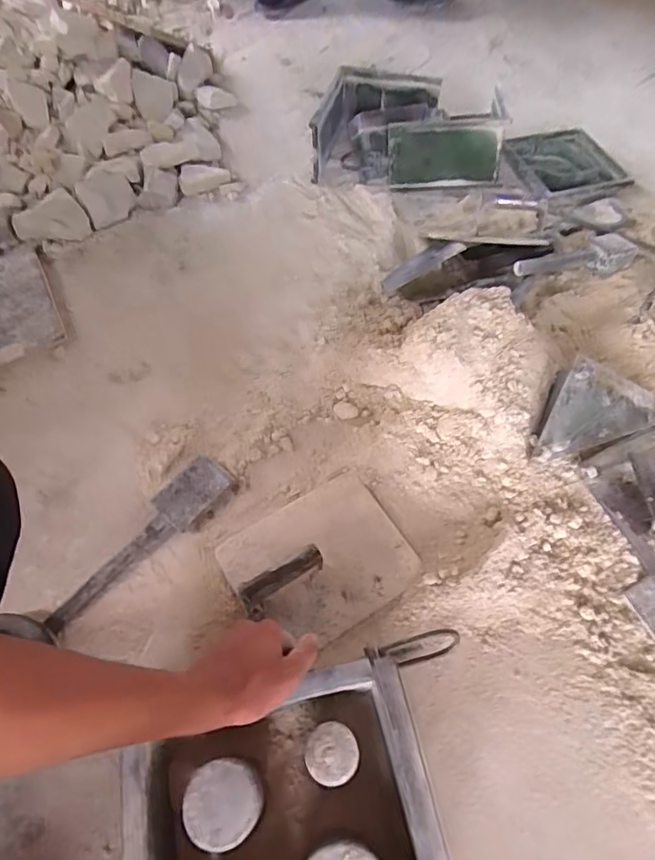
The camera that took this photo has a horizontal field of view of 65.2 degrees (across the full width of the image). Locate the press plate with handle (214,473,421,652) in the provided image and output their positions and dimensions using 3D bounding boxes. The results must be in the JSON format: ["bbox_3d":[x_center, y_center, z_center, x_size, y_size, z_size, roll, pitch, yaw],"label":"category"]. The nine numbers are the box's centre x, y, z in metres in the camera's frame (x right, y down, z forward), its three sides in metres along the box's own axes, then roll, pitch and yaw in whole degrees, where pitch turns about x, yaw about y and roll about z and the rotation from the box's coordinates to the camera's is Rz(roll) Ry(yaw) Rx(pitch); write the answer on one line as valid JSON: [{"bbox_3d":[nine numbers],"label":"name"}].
[{"bbox_3d":[-0.008,0.146,0.600,0.204,0.056,0.165,-29,63,-15],"label":"press plate with handle"}]

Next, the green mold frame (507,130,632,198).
[{"bbox_3d":[0.479,-0.539,1.031,0.202,0.021,0.196,-15,60,-8],"label":"green mold frame"}]

